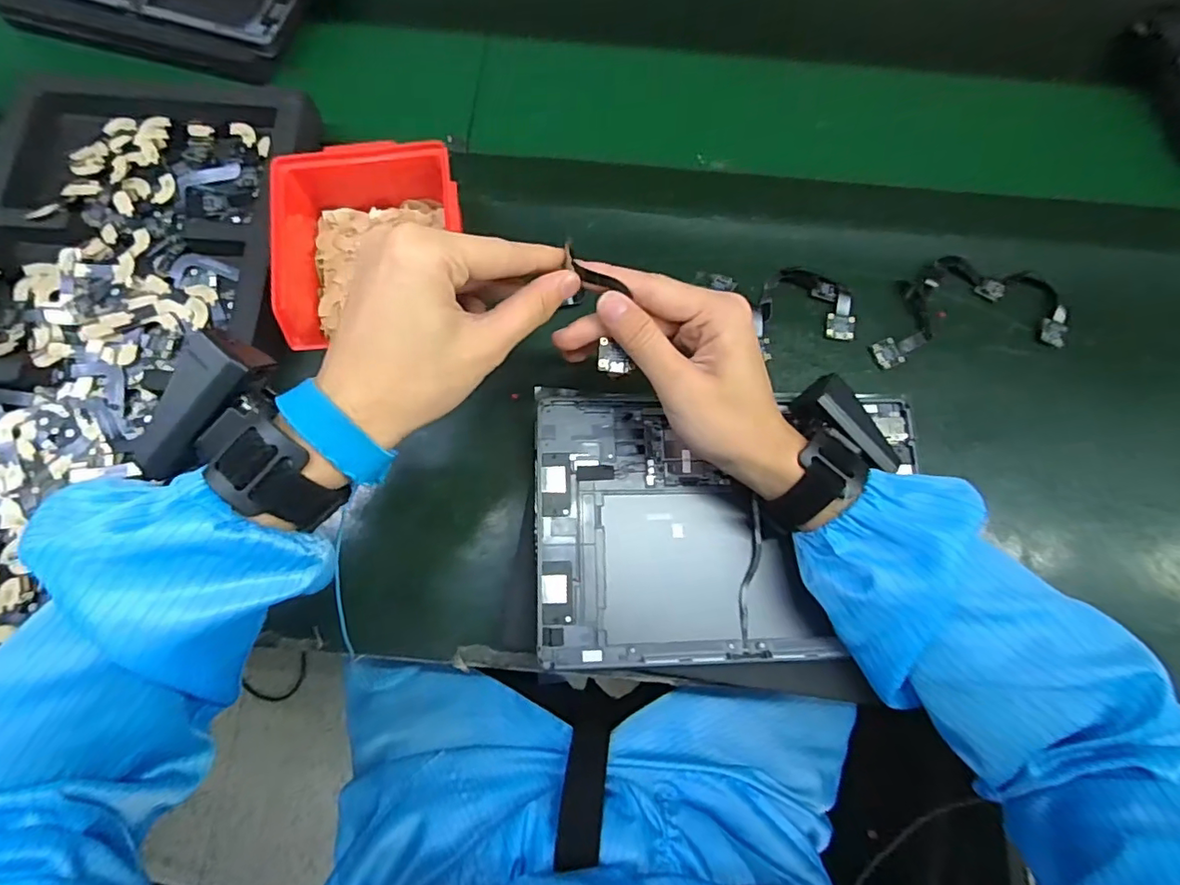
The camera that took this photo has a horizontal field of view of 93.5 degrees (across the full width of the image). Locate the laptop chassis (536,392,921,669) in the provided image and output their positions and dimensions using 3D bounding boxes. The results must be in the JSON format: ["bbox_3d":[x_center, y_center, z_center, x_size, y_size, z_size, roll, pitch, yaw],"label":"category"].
[{"bbox_3d":[0.091,0.051,0.356,0.246,0.022,0.163,-2,74,-1],"label":"laptop chassis"}]

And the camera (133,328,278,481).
[{"bbox_3d":[-0.181,-0.017,0.255,0.030,0.021,0.070,34,87,8],"label":"camera"}]

